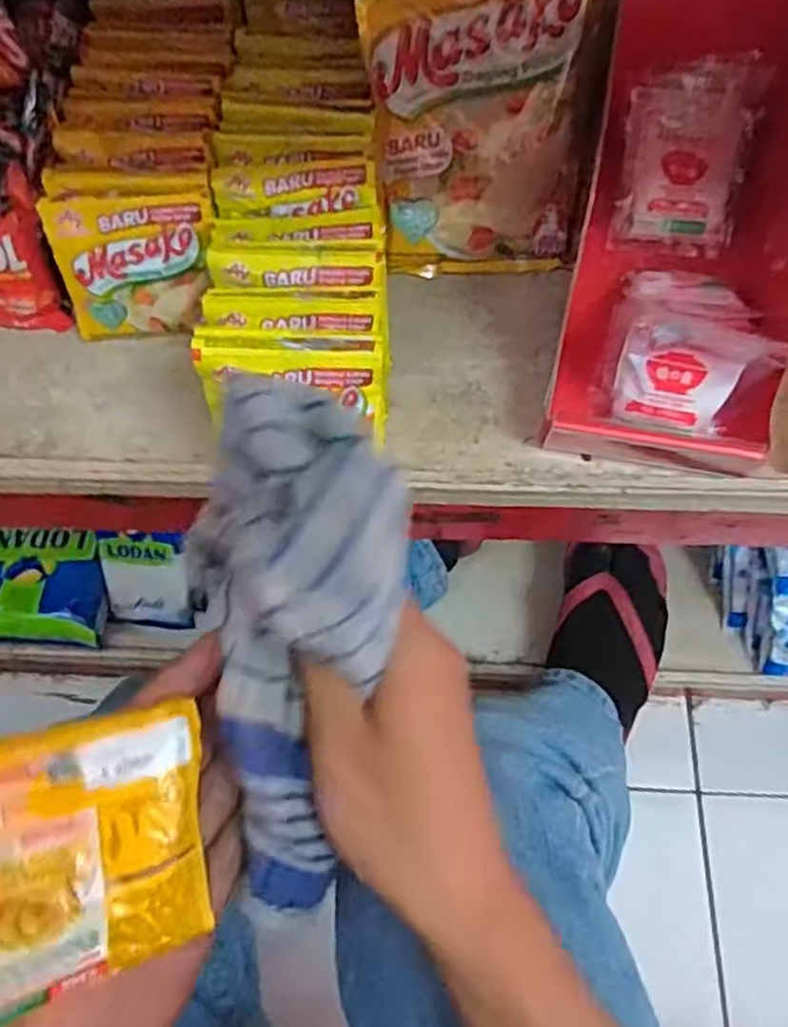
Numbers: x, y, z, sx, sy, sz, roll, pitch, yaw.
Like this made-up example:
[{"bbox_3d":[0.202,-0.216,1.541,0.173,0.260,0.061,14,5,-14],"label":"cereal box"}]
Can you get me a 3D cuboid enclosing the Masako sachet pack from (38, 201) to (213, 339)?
[{"bbox_3d":[-0.141,-0.132,0.411,0.082,0.072,0.007,-2,34,0],"label":"Masako sachet pack"}]

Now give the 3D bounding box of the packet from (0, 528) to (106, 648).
[{"bbox_3d":[-0.358,0.072,0.749,0.150,0.028,0.111,2,66,2],"label":"packet"}]

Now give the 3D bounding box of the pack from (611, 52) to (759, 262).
[{"bbox_3d":[0.172,-0.208,0.441,0.073,0.012,0.104,6,102,1],"label":"pack"}]

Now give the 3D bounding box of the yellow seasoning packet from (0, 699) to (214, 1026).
[{"bbox_3d":[-0.095,0.101,0.221,0.082,0.006,0.076,-4,90,-40],"label":"yellow seasoning packet"}]

